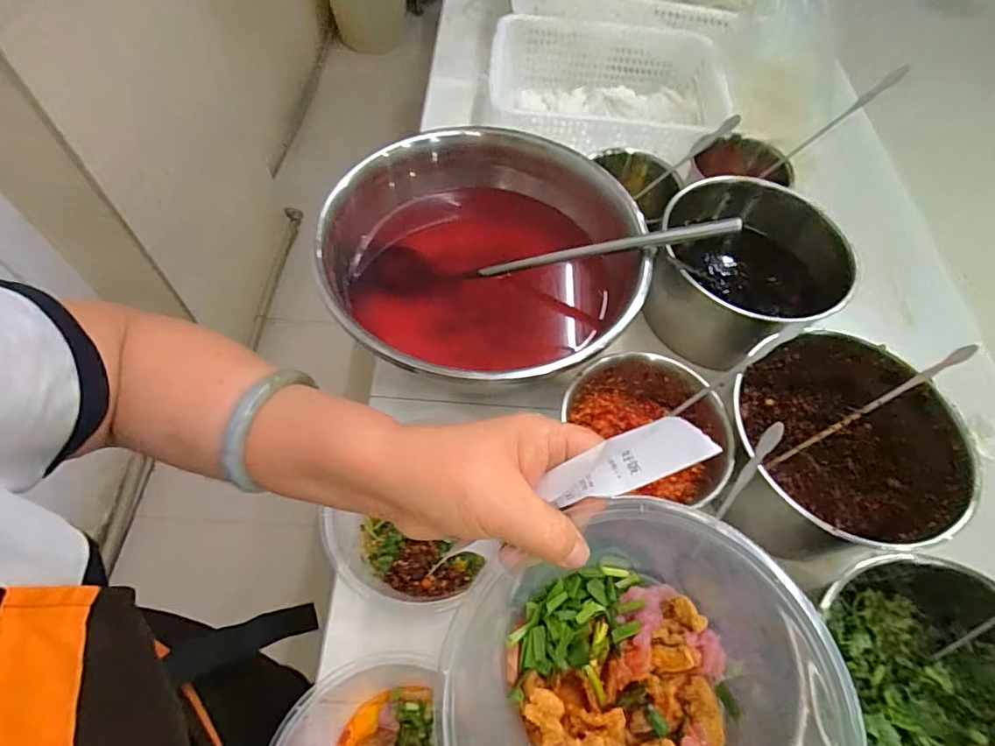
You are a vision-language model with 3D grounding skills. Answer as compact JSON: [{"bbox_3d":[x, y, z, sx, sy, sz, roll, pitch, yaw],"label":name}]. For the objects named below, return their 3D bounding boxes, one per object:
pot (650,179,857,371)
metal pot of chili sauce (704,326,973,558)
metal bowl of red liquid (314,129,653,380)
[{"bbox_3d":[0.283,-0.123,0.630,0.187,0.140,0.182,2,61,-3],"label":"pot"},{"bbox_3d":[0.331,0.078,0.530,0.209,0.125,0.205,-16,63,-12],"label":"metal pot of chili sauce"},{"bbox_3d":[0.004,-0.132,0.613,0.354,0.135,0.346,2,61,-3],"label":"metal bowl of red liquid"}]

